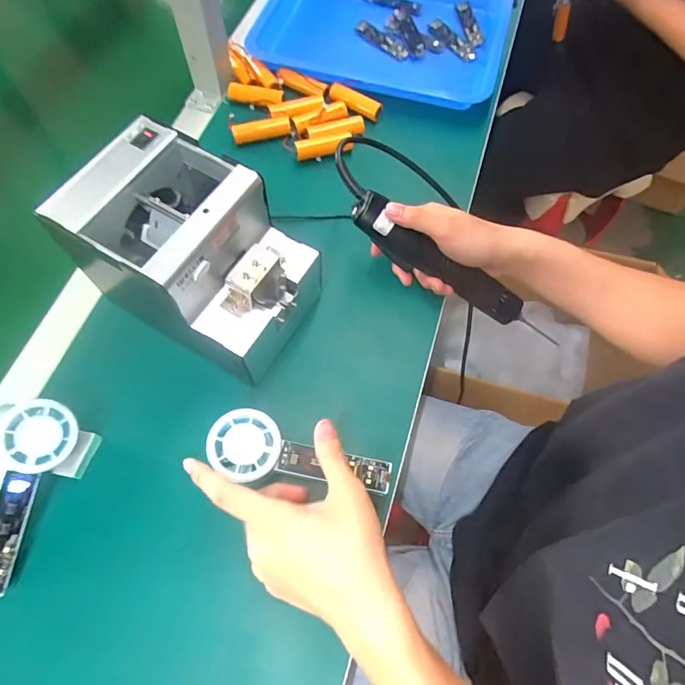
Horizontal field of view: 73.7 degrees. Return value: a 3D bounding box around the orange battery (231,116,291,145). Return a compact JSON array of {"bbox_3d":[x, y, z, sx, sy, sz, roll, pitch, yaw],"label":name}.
[{"bbox_3d":[-0.100,-0.263,0.564,0.071,0.017,0.019,-16,67,-9],"label":"orange battery"}]

